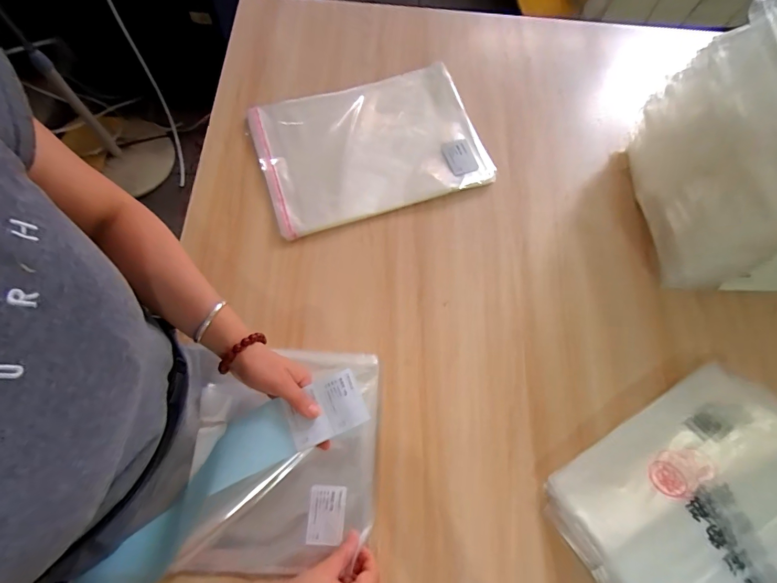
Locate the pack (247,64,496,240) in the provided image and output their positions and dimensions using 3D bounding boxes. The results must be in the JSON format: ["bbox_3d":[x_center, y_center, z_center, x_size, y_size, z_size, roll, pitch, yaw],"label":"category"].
[{"bbox_3d":[-0.030,-0.239,0.622,0.348,0.025,0.252,-17,72,-8],"label":"pack"}]

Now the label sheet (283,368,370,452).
[{"bbox_3d":[-0.067,0.126,0.413,0.080,0.011,0.058,-22,71,-12],"label":"label sheet"}]

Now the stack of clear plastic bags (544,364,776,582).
[{"bbox_3d":[0.368,0.243,0.441,0.325,0.040,0.230,-30,74,-13],"label":"stack of clear plastic bags"}]

